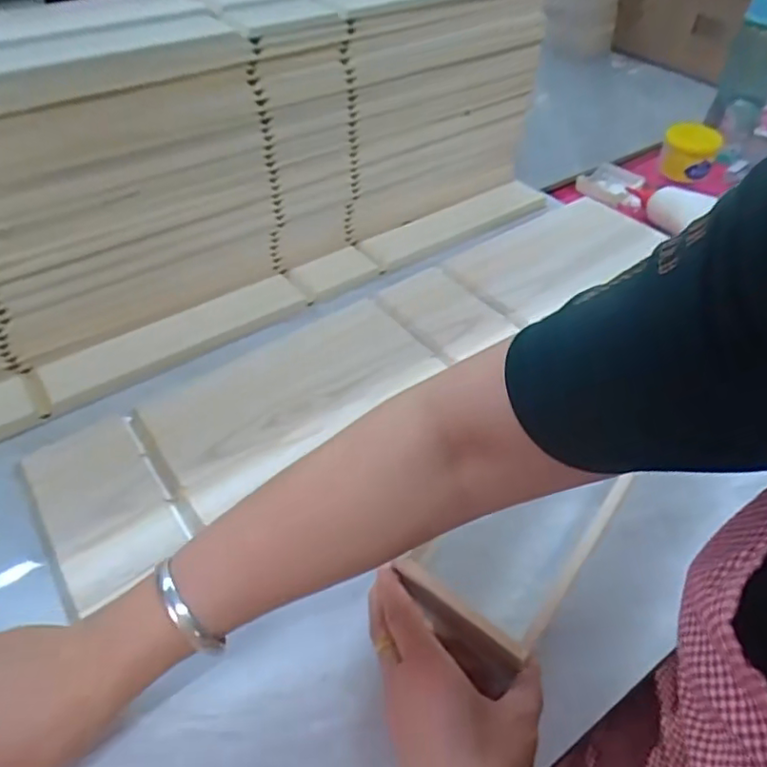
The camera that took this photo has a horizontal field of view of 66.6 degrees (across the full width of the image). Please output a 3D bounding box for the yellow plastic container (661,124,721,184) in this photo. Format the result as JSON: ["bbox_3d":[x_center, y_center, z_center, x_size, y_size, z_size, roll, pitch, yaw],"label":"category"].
[{"bbox_3d":[0.458,-0.347,0.874,0.079,0.058,0.080,19,48,17],"label":"yellow plastic container"}]

